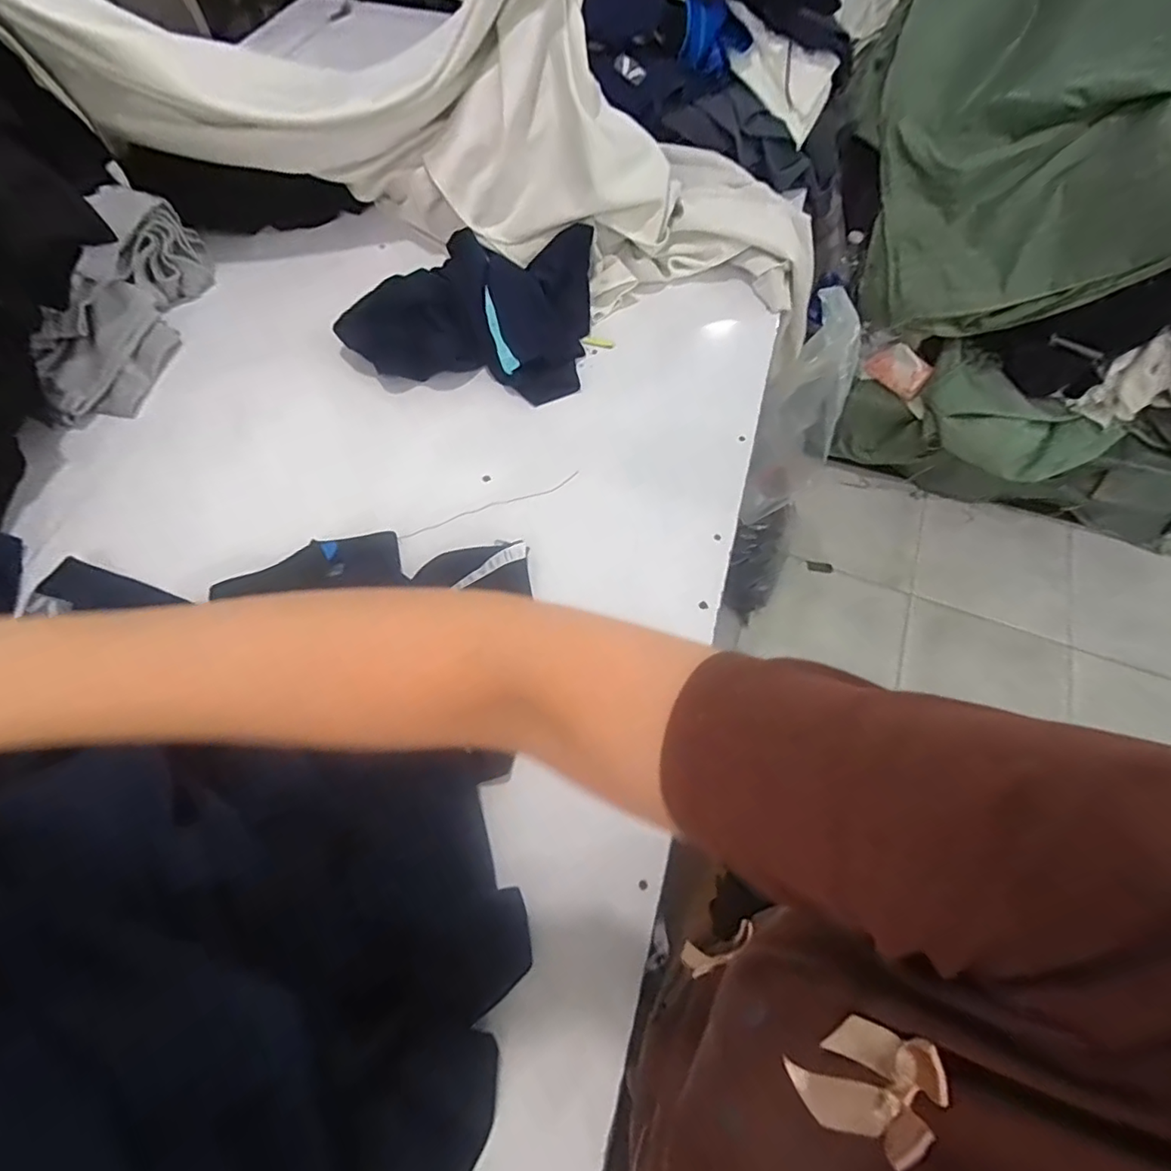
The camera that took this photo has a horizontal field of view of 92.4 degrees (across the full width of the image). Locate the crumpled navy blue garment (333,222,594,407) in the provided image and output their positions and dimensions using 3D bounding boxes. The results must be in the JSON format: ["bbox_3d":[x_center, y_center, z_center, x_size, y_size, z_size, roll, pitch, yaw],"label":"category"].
[{"bbox_3d":[-0.168,-0.420,0.839,0.339,0.041,0.269,9,78,0],"label":"crumpled navy blue garment"}]

